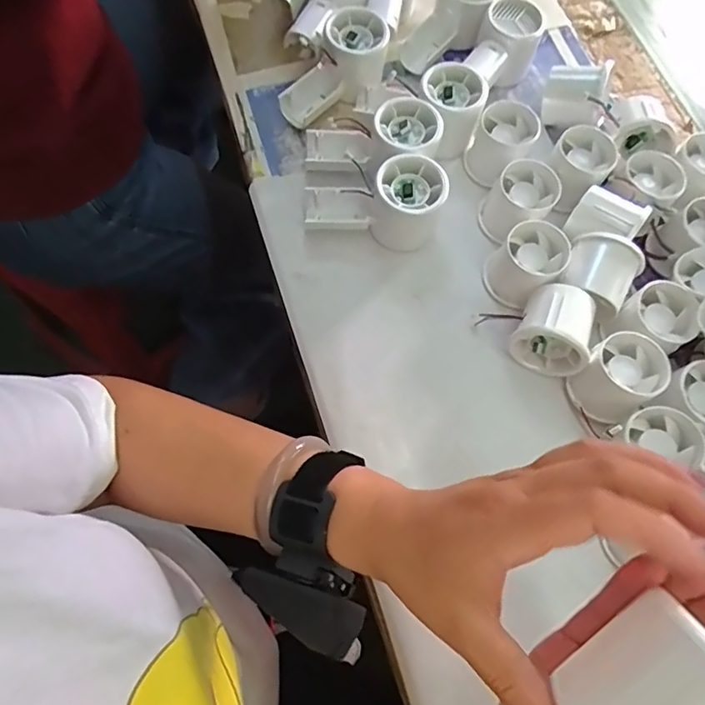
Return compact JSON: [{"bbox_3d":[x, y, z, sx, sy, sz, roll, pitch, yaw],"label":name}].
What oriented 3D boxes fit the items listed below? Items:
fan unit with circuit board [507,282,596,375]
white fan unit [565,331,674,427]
[{"bbox_3d":[0.158,-0.018,0.402,0.055,0.046,0.055,29,70,9],"label":"fan unit with circuit board"},{"bbox_3d":[0.201,0.019,0.395,0.055,0.044,0.052,1,68,-2],"label":"white fan unit"}]

